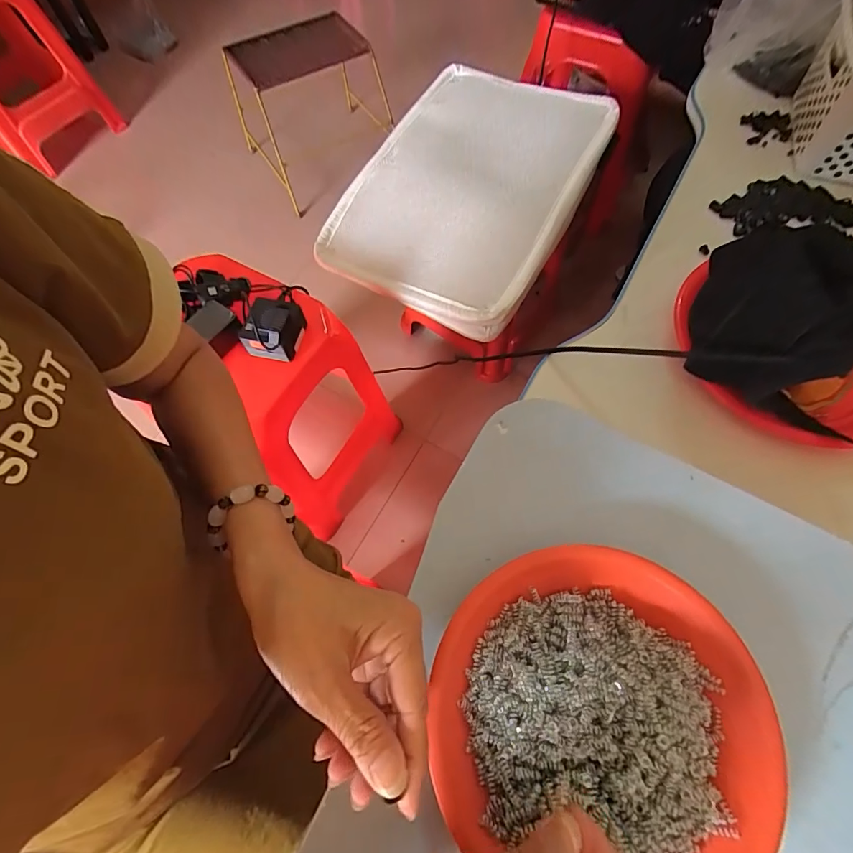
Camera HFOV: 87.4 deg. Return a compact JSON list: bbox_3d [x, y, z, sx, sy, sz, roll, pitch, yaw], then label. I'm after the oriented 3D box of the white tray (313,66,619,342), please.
[{"bbox_3d":[0.071,-0.453,0.849,0.397,0.078,0.513,27,83,14],"label":"white tray"}]

